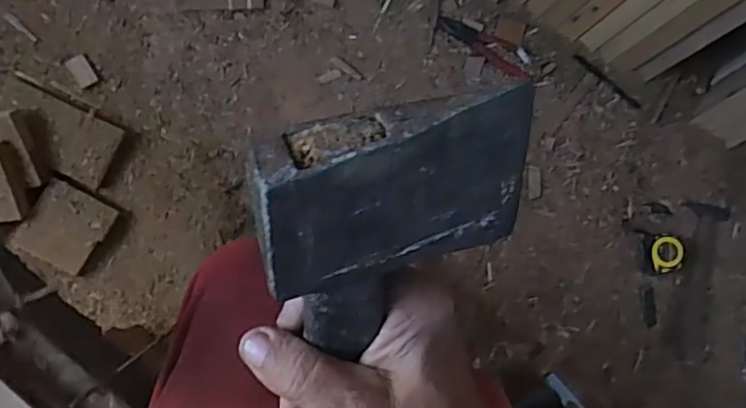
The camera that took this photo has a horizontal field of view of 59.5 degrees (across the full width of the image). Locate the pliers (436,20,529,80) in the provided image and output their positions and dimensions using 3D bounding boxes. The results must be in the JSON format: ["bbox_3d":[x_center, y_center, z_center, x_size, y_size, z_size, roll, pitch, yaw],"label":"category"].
[{"bbox_3d":[0.201,-0.277,1.160,0.182,0.018,0.052,24,87,-6],"label":"pliers"}]

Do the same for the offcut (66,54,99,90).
[{"bbox_3d":[-0.473,-0.215,1.061,0.033,0.008,0.049,-34,93,-5],"label":"offcut"}]

